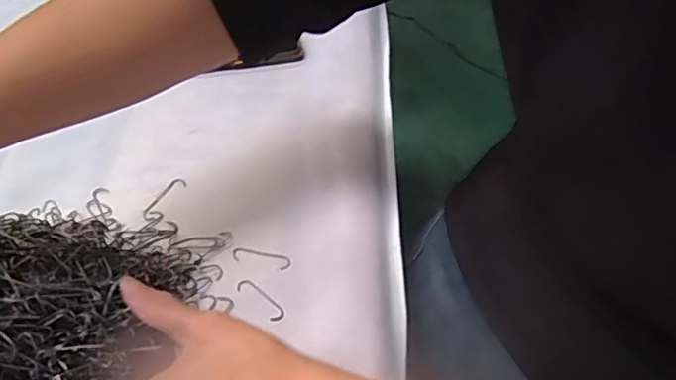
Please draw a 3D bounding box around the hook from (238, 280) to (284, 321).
[{"bbox_3d":[-0.055,0.076,0.400,0.041,0.004,0.011,37,59,23],"label":"hook"}]

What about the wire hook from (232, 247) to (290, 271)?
[{"bbox_3d":[-0.057,0.050,0.421,0.044,0.004,0.012,11,52,5],"label":"wire hook"}]

